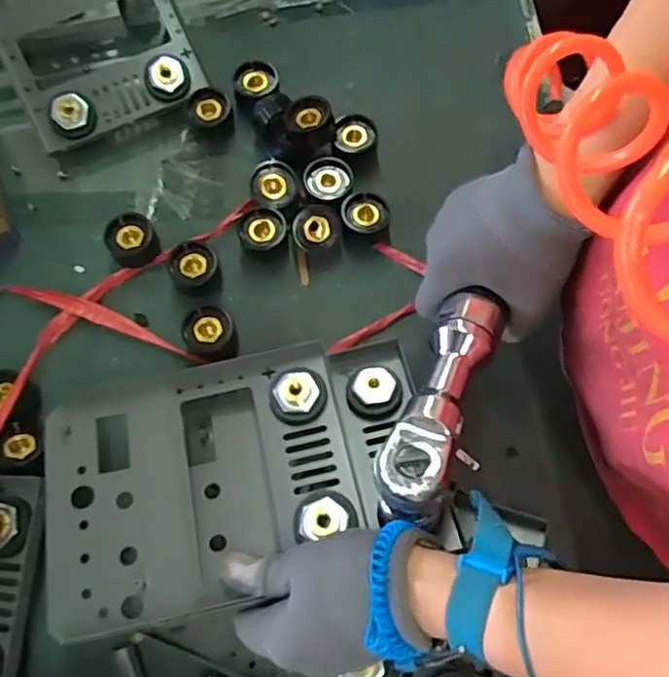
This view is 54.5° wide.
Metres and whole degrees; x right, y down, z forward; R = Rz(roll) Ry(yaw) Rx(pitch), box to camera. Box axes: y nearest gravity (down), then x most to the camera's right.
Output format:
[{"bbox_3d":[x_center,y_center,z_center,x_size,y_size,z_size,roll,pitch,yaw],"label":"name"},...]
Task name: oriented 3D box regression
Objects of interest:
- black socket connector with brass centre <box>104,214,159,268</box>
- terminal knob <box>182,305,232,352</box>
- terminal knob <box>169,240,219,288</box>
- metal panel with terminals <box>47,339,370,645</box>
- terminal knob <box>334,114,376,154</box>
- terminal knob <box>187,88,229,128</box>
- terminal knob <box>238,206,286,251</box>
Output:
[{"bbox_3d":[-0.158,-0.075,0.511,0.036,0.029,0.035,-1,69,2],"label":"black socket connector with brass centre"},{"bbox_3d":[-0.094,-0.004,0.484,0.035,0.029,0.030,-18,70,-5],"label":"terminal knob"},{"bbox_3d":[-0.108,-0.055,0.504,0.034,0.025,0.037,-12,70,-3],"label":"terminal knob"},{"bbox_3d":[-0.083,0.086,0.404,0.184,0.035,0.152,-13,70,-3],"label":"metal panel with terminals"},{"bbox_3d":[0.017,-0.165,0.536,0.032,0.022,0.034,-1,69,2],"label":"terminal knob"},{"bbox_3d":[-0.105,-0.189,0.551,0.034,0.029,0.034,-1,69,2],"label":"terminal knob"},{"bbox_3d":[-0.055,-0.082,0.513,0.036,0.026,0.035,-1,69,2],"label":"terminal knob"}]

